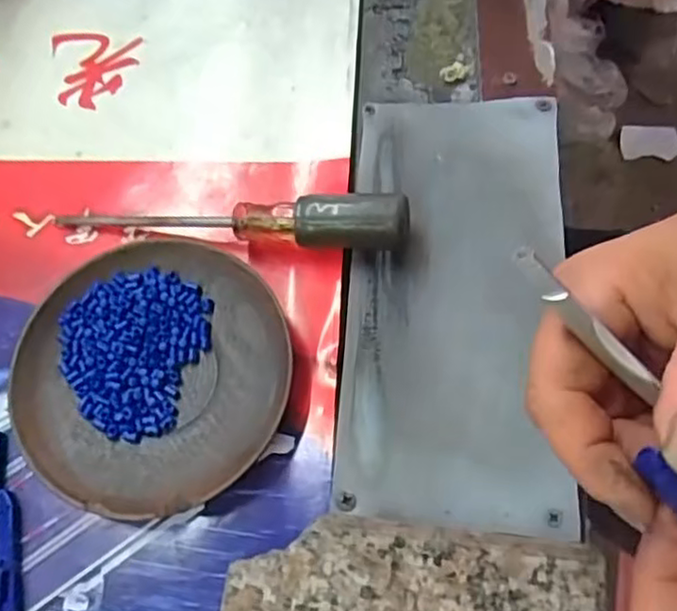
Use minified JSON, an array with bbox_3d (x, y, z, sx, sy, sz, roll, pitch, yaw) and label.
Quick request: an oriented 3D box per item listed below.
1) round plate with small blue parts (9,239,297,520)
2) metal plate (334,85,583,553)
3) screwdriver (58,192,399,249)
[{"bbox_3d":[-0.078,0.027,0.282,0.112,0.014,0.110,-1,67,2],"label":"round plate with small blue parts"},{"bbox_3d":[0.050,-0.008,0.293,0.090,0.007,0.196,2,69,6],"label":"metal plate"},{"bbox_3d":[-0.051,-0.038,0.302,0.161,0.028,0.020,5,68,5],"label":"screwdriver"}]

